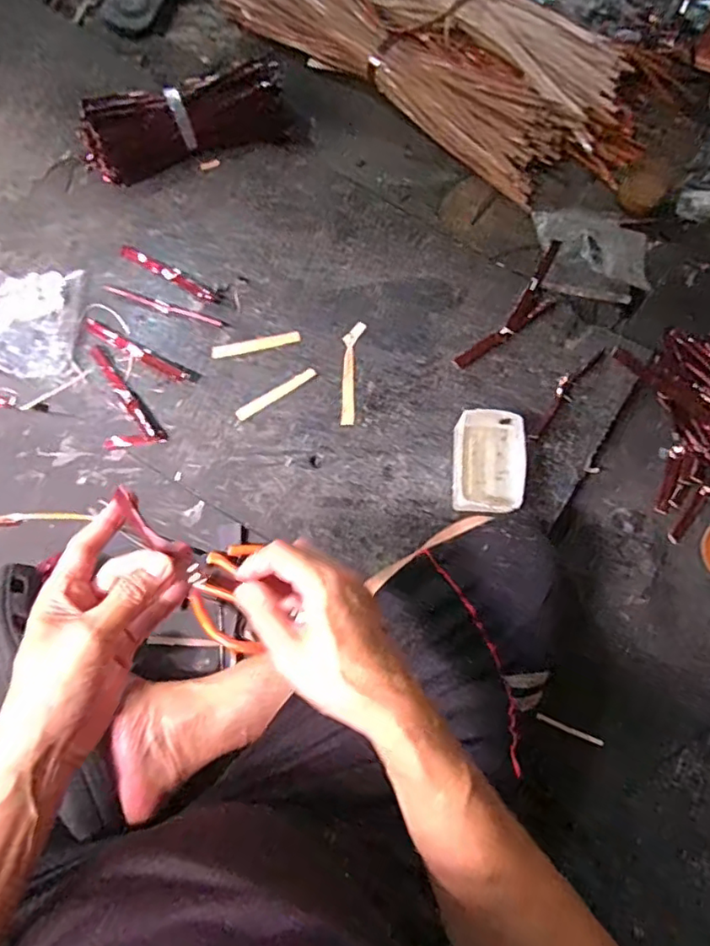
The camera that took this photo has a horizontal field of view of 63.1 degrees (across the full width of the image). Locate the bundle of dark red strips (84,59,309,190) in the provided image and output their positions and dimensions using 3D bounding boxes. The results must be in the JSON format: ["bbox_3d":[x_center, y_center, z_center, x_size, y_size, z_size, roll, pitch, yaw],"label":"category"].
[{"bbox_3d":[-0.207,-0.438,0.719,0.258,0.076,0.092,-28,77,-12],"label":"bundle of dark red strips"}]

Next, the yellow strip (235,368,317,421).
[{"bbox_3d":[-0.089,-0.089,0.649,0.100,0.005,0.014,-33,76,-10],"label":"yellow strip"}]

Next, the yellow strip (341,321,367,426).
[{"bbox_3d":[-0.005,-0.114,0.658,0.020,0.004,0.126,5,73,1],"label":"yellow strip"}]

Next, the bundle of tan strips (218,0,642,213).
[{"bbox_3d":[0.108,-0.592,0.788,0.615,0.055,0.230,36,76,10],"label":"bundle of tan strips"}]

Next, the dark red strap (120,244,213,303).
[{"bbox_3d":[-0.224,-0.239,0.689,0.135,0.006,0.017,29,75,8],"label":"dark red strap"}]

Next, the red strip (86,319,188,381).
[{"bbox_3d":[-0.250,-0.140,0.658,0.138,0.004,0.017,29,75,8],"label":"red strip"}]

